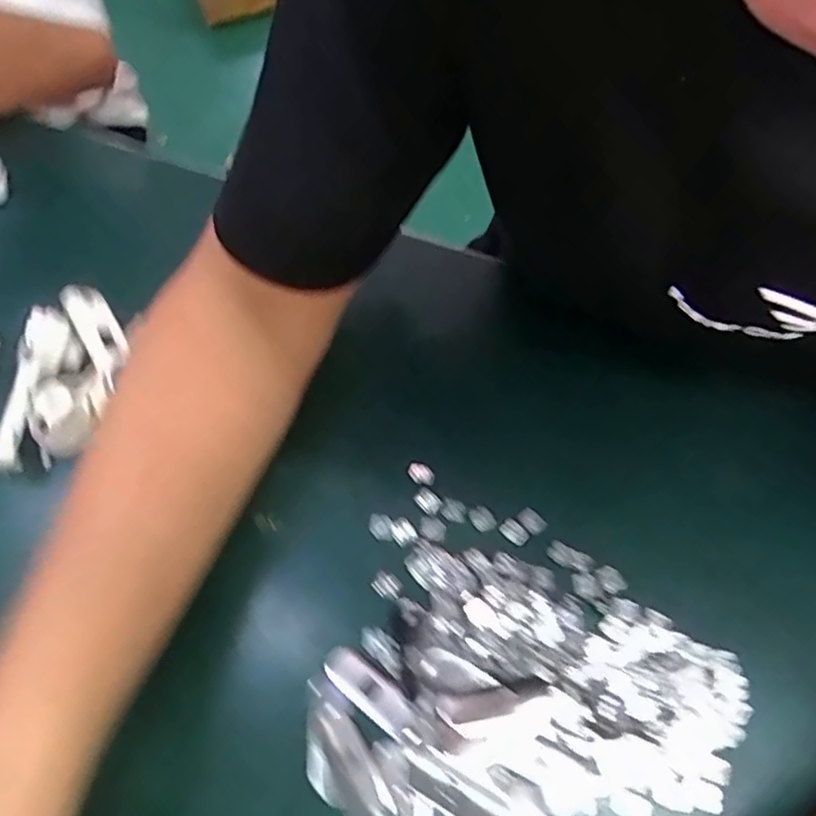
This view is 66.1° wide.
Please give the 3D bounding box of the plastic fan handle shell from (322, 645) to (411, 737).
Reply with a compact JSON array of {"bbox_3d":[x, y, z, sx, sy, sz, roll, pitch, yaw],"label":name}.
[{"bbox_3d":[-0.019,0.133,0.297,0.049,0.004,0.017,35,70,19],"label":"plastic fan handle shell"}]

